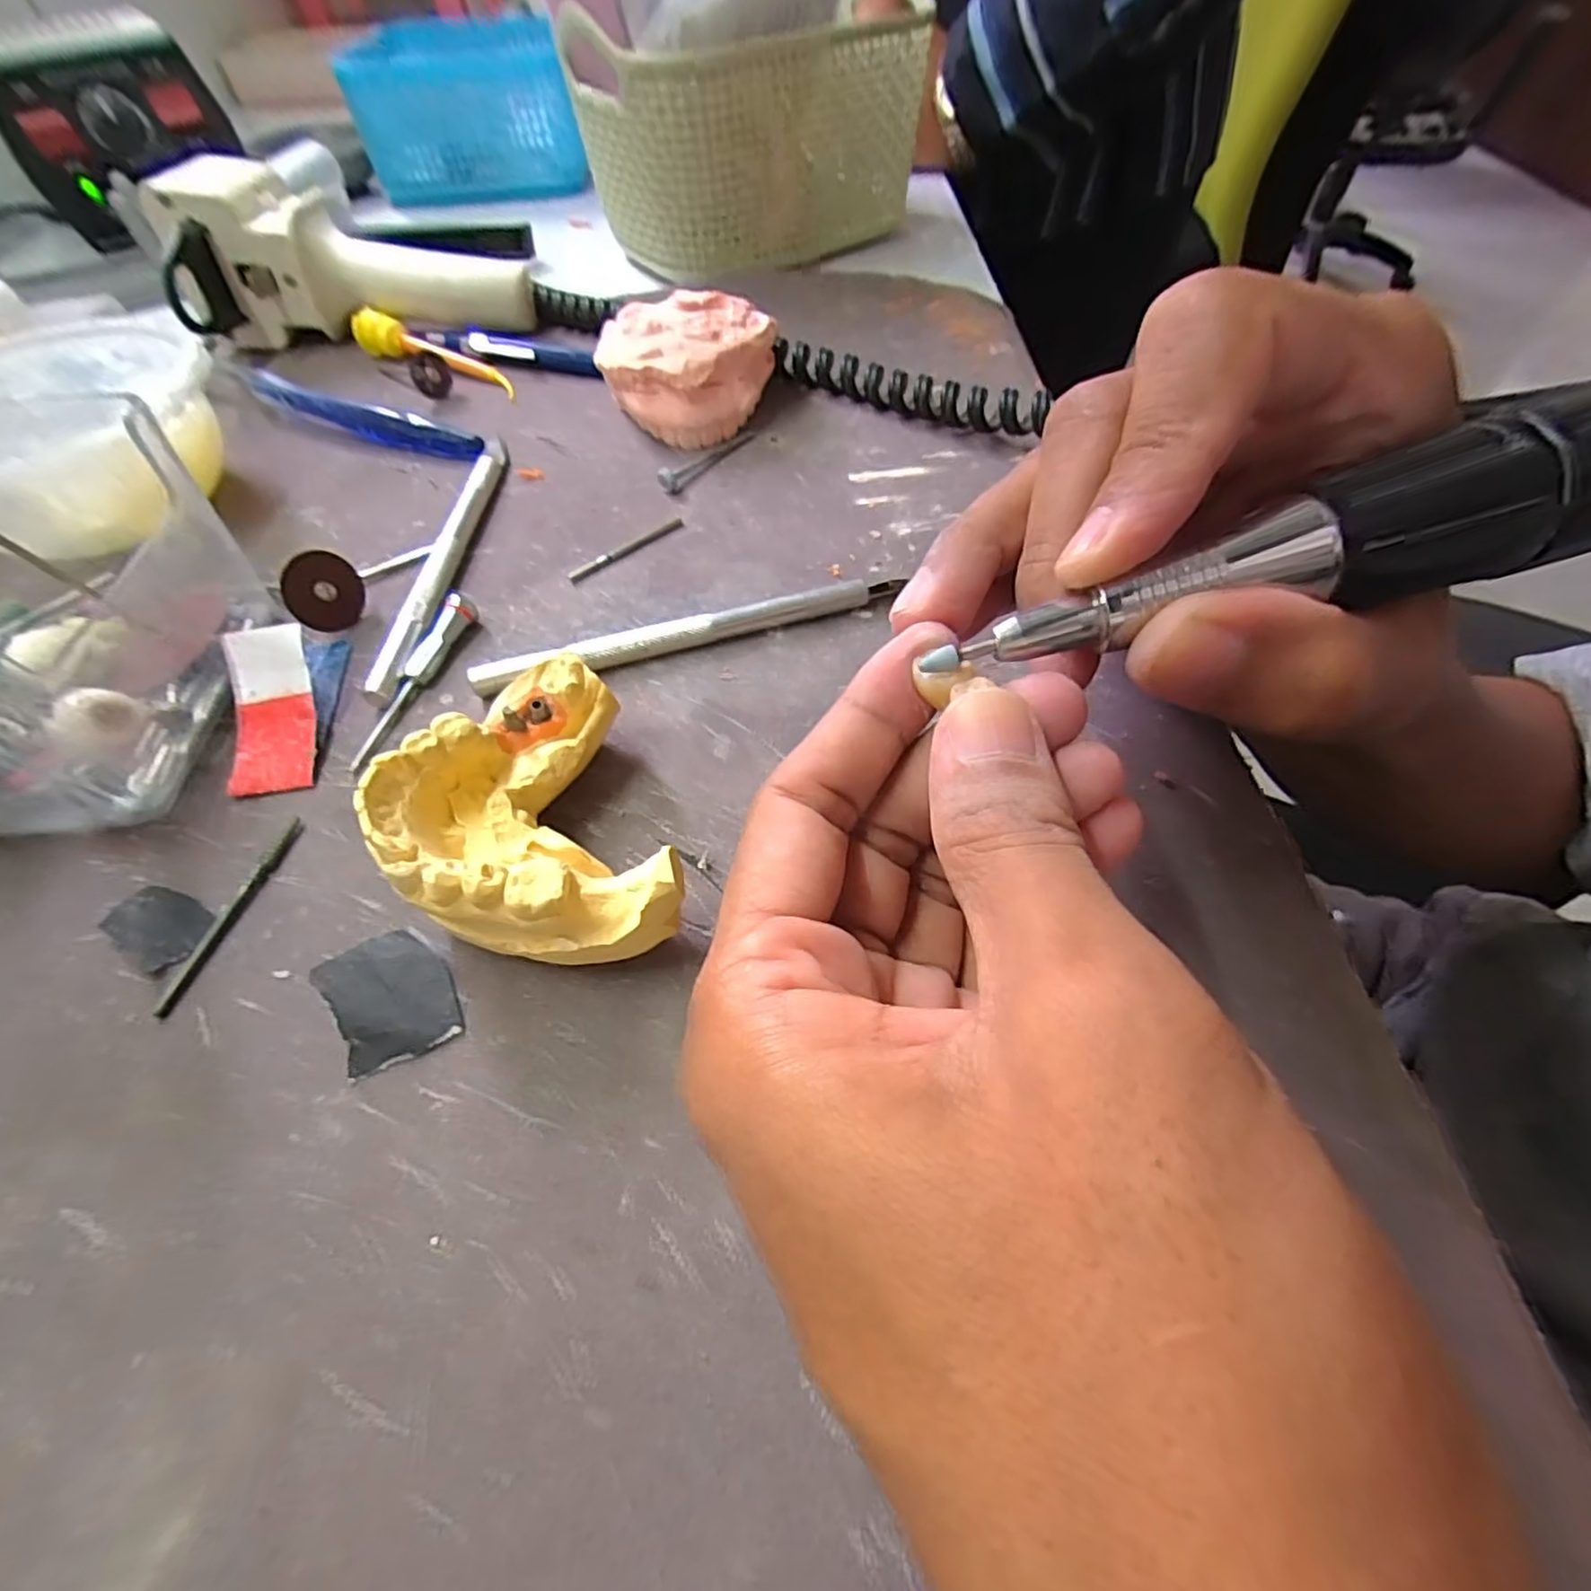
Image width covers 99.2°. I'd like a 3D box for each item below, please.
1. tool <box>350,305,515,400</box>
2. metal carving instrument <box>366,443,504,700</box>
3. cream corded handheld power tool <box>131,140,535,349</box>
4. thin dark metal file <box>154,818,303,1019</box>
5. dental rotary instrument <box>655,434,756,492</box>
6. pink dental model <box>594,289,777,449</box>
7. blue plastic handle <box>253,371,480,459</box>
[{"bbox_3d":[-0.158,-0.194,0.296,0.089,0.016,0.018,28,61,20],"label":"tool"},{"bbox_3d":[-0.112,-0.081,0.222,0.009,0.009,0.129,-2,55,2],"label":"metal carving instrument"},{"bbox_3d":[-0.198,-0.248,0.307,0.141,0.058,0.074,-12,56,-6],"label":"cream corded handheld power tool"},{"bbox_3d":[-0.129,0.026,0.155,0.004,0.004,0.049,11,57,10],"label":"thin dark metal file"},{"bbox_3d":[-0.032,-0.126,0.250,0.006,0.007,0.046,33,63,23],"label":"dental rotary instrument"},{"bbox_3d":[-0.040,-0.160,0.255,0.064,0.036,0.042,-8,55,-2],"label":"pink dental model"},{"bbox_3d":[-0.173,-0.149,0.268,0.112,0.012,0.011,19,59,15],"label":"blue plastic handle"}]

